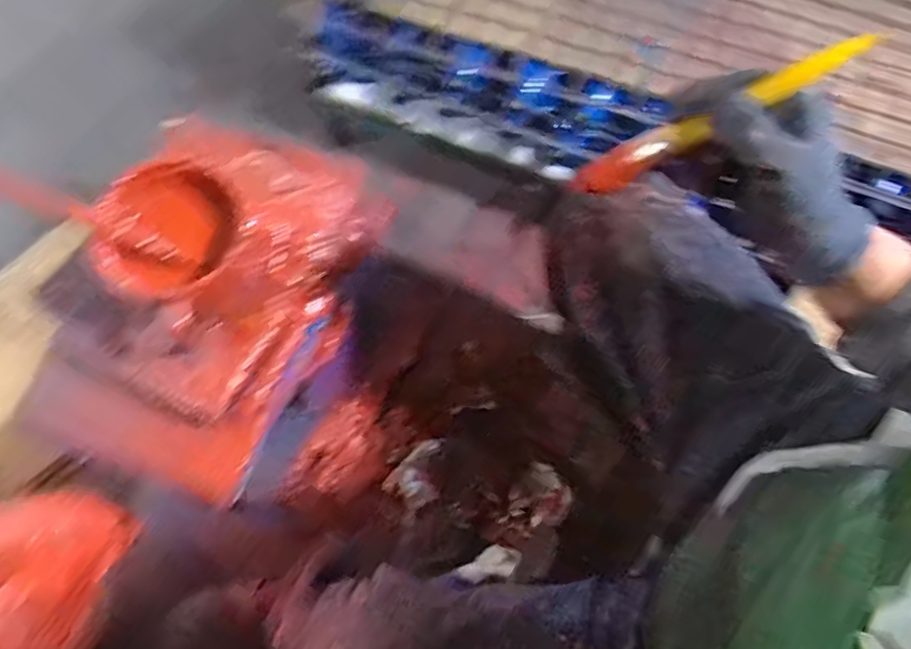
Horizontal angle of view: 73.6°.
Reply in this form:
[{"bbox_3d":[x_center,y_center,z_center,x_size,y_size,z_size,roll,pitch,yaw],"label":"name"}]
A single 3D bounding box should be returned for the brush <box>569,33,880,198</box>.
[{"bbox_3d":[0.149,-0.123,0.360,0.176,0.020,0.023,-26,72,24],"label":"brush"}]

